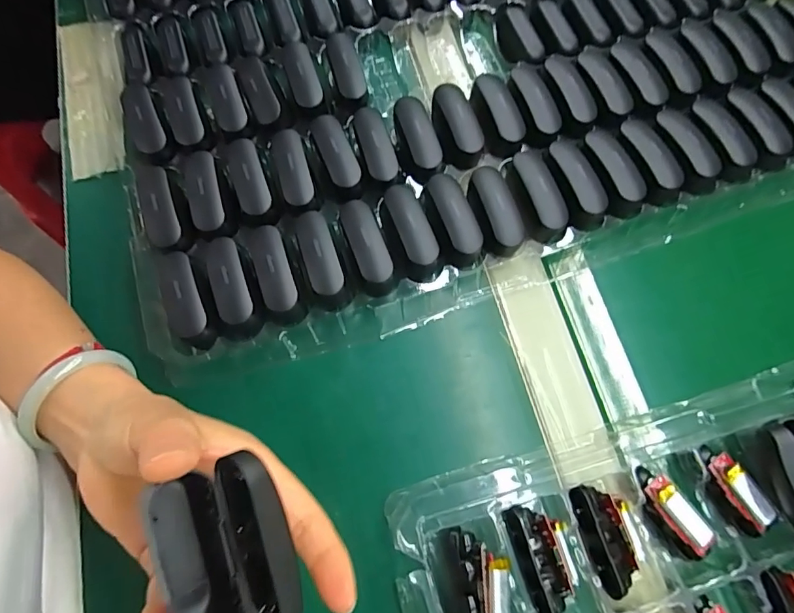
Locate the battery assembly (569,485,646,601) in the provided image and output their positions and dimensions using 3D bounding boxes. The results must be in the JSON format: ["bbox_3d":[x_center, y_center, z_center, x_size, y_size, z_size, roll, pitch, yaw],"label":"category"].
[{"bbox_3d":[0.127,0.136,0.276,0.030,0.017,0.060,-19,73,-6],"label":"battery assembly"}]

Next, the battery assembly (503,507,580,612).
[{"bbox_3d":[0.086,0.147,0.271,0.029,0.014,0.059,-16,72,-5],"label":"battery assembly"}]

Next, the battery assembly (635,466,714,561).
[{"bbox_3d":[0.164,0.124,0.278,0.018,0.024,0.054,-40,76,-12],"label":"battery assembly"}]

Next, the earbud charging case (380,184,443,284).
[{"bbox_3d":[0.008,-0.052,0.311,0.030,0.019,0.067,-18,73,-6],"label":"earbud charging case"}]

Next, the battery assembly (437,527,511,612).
[{"bbox_3d":[0.045,0.159,0.264,0.035,0.020,0.058,-7,72,-2],"label":"battery assembly"}]

